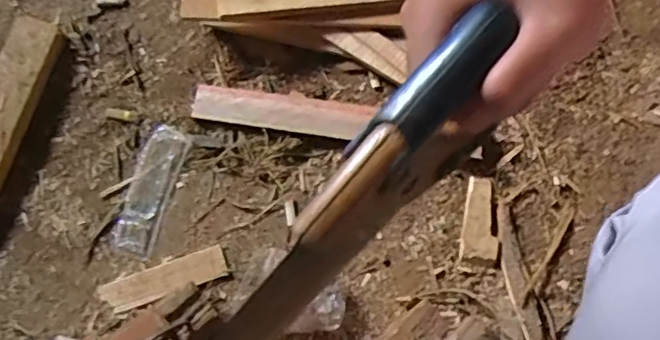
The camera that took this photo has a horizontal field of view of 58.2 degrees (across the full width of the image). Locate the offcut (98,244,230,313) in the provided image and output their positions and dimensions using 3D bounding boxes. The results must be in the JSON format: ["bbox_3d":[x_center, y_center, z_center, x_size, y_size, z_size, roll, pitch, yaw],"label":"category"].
[{"bbox_3d":[-0.165,0.108,0.586,0.124,0.004,0.033,-19,71,-4],"label":"offcut"}]

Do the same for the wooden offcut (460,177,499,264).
[{"bbox_3d":[0.146,0.047,0.580,0.033,0.009,0.080,4,70,4],"label":"wooden offcut"}]

